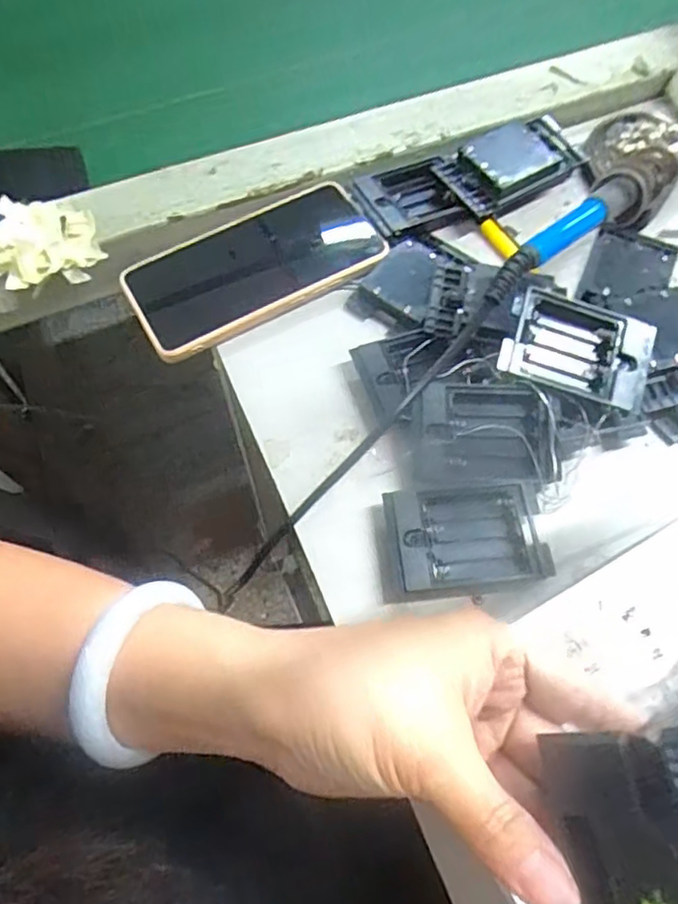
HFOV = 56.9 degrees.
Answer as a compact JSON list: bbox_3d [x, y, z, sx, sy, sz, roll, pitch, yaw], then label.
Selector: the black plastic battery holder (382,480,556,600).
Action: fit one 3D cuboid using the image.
[{"bbox_3d":[0.068,0.044,0.331,0.079,0.014,0.057,-8,65,-4],"label":"black plastic battery holder"}]

